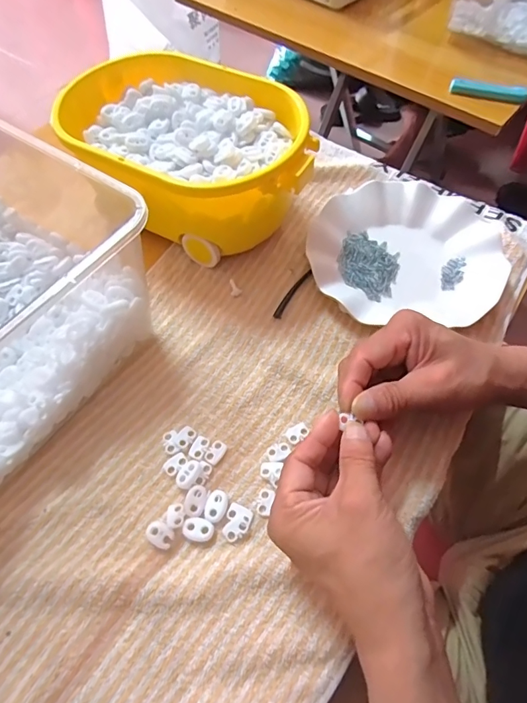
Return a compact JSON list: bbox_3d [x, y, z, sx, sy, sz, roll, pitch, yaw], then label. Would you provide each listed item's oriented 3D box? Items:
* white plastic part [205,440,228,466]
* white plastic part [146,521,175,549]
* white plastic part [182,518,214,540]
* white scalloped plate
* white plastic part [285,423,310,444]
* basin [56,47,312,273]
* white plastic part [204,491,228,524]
[{"bbox_3d":[-0.037,0.079,0.334,0.012,0.004,0.019,27,64,15],"label":"white plastic part"},{"bbox_3d":[-0.074,0.130,0.303,0.021,0.005,0.014,31,65,17],"label":"white plastic part"},{"bbox_3d":[-0.046,0.126,0.303,0.021,0.004,0.014,7,61,4],"label":"white plastic part"},{"bbox_3d":[0.139,-0.101,0.420,0.182,0.022,0.160,2,60,2],"label":"white scalloped plate"},{"bbox_3d":[0.028,0.065,0.341,0.019,0.004,0.012,-29,64,-15],"label":"white plastic part"},{"bbox_3d":[-0.069,-0.186,0.423,0.233,0.104,0.160,22,63,13],"label":"basin"},{"bbox_3d":[-0.034,0.113,0.312,0.015,0.004,0.022,16,62,10],"label":"white plastic part"}]

